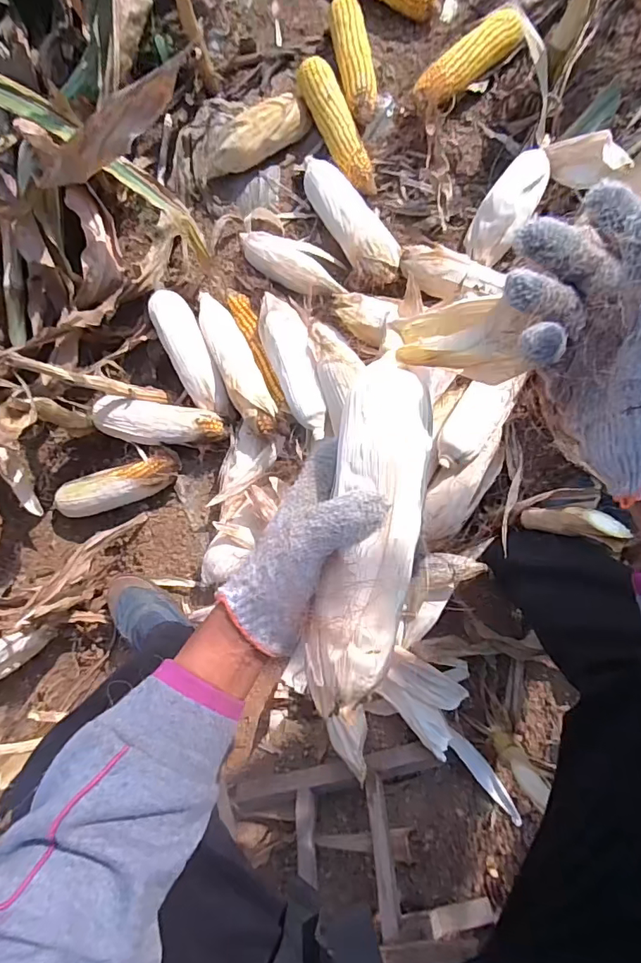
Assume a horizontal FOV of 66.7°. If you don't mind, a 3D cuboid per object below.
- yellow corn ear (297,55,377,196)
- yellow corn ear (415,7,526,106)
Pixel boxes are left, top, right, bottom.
[{"bbox_3d":[0.028,-0.556,0.770,0.052,0.051,0.222,-26,88,-2],"label":"yellow corn ear"},{"bbox_3d":[0.224,-0.646,0.764,0.214,0.067,0.060,-44,88,-3],"label":"yellow corn ear"}]

